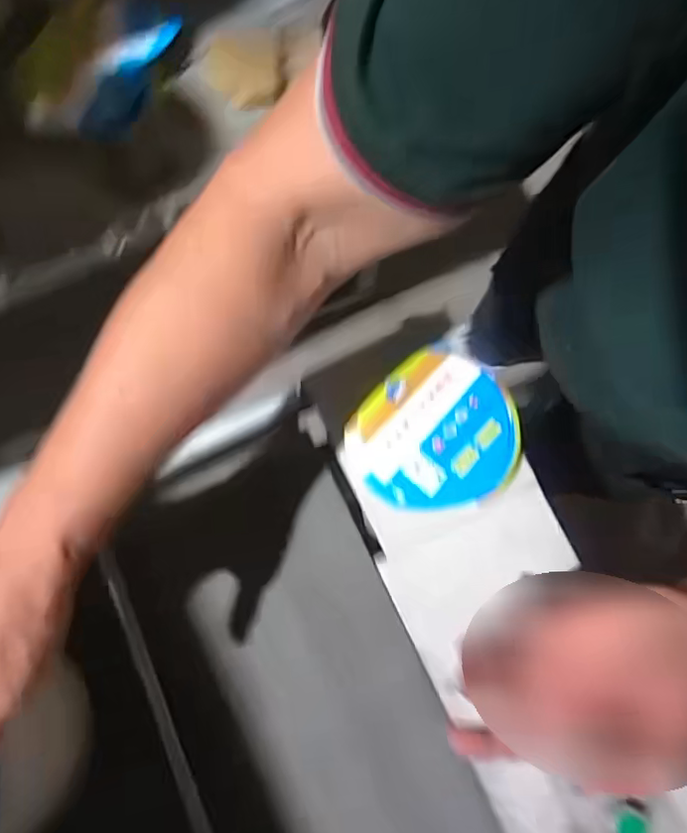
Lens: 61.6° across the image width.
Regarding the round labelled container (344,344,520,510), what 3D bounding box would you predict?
[{"bbox_3d":[0.070,0.016,0.446,0.124,0.034,0.113,0,77,0],"label":"round labelled container"}]

